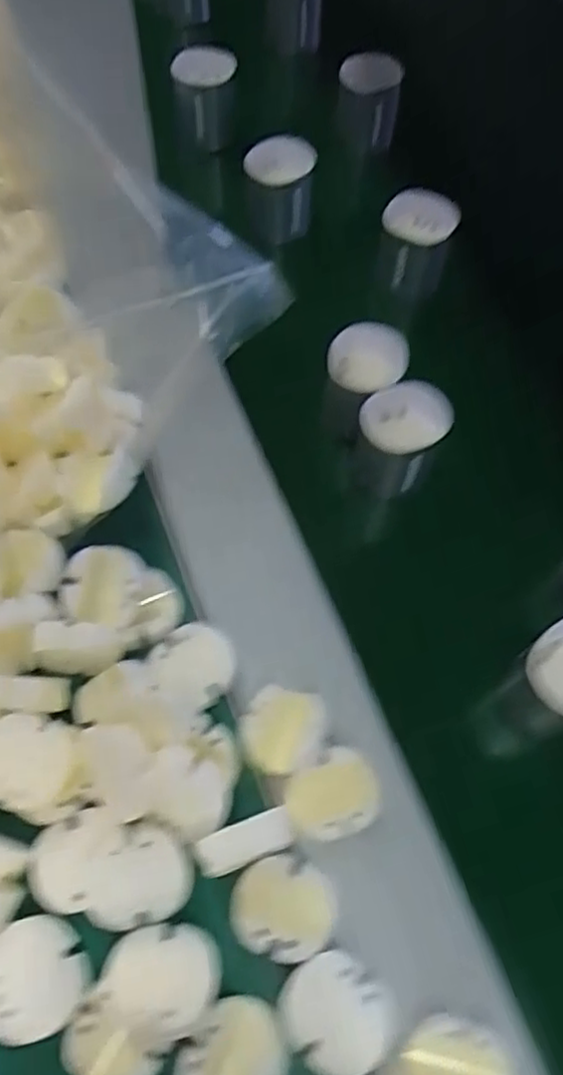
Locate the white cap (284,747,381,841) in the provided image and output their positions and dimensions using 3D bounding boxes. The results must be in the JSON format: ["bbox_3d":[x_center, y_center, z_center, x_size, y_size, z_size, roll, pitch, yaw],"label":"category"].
[{"bbox_3d":[0.016,0.078,0.216,0.029,0.005,0.023,-34,69,-16],"label":"white cap"}]

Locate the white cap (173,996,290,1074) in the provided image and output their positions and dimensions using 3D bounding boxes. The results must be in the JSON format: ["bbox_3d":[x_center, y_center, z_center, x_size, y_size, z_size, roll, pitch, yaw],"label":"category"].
[{"bbox_3d":[-0.012,0.140,0.192,0.025,0.016,0.029,37,68,16],"label":"white cap"}]

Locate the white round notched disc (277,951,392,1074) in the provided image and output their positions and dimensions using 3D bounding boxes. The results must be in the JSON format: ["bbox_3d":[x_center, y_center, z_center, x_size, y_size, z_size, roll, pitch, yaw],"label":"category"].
[{"bbox_3d":[0.014,0.126,0.189,0.028,0.004,0.025,37,68,16],"label":"white round notched disc"}]

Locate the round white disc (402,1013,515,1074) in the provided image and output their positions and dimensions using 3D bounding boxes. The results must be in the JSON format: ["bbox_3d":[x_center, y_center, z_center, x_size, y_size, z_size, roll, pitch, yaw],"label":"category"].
[{"bbox_3d":[0.047,0.140,0.187,0.028,0.005,0.025,12,64,5],"label":"round white disc"}]

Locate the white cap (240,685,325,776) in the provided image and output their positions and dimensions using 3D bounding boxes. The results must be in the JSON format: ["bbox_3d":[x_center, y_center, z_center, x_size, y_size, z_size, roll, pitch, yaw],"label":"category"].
[{"bbox_3d":[0.000,0.058,0.222,0.023,0.004,0.028,27,66,12],"label":"white cap"}]

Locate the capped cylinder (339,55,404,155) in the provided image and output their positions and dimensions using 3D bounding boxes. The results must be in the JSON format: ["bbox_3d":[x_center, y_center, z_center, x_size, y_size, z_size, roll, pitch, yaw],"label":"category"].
[{"bbox_3d":[0.044,-0.219,0.366,0.030,0.039,0.034,6,63,2],"label":"capped cylinder"}]

